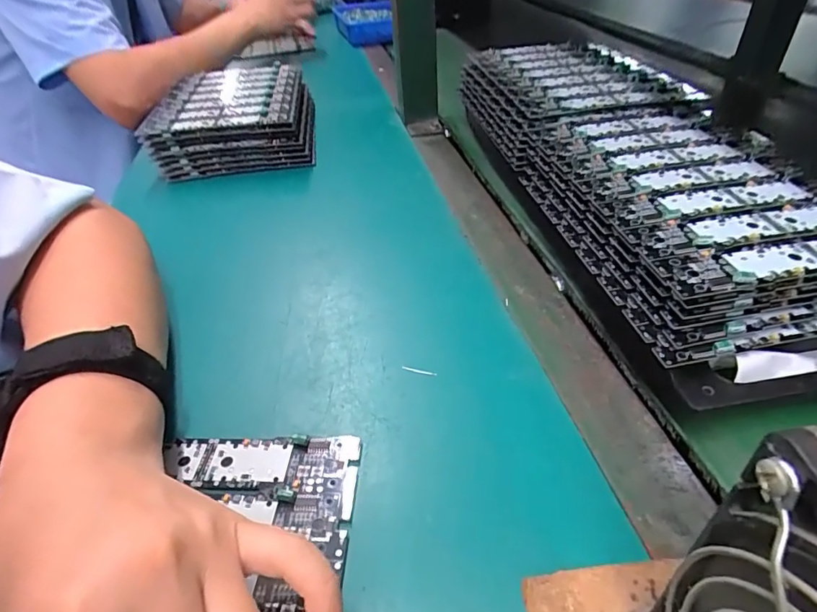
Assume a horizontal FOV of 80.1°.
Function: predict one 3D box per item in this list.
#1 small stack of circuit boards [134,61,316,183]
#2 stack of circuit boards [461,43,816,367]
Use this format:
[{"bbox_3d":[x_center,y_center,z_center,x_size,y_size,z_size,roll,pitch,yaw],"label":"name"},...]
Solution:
[{"bbox_3d":[-0.191,-0.216,0.552,0.154,0.056,0.203,-7,39,-4],"label":"small stack of circuit boards"},{"bbox_3d":[0.158,-0.119,0.386,0.156,0.066,0.436,-8,40,-3],"label":"stack of circuit boards"}]

